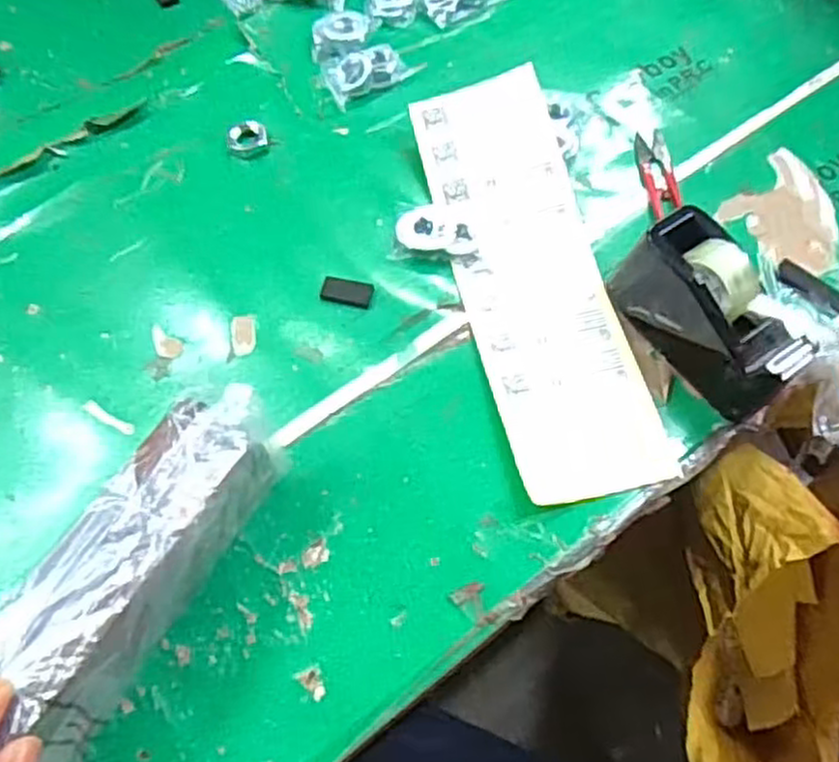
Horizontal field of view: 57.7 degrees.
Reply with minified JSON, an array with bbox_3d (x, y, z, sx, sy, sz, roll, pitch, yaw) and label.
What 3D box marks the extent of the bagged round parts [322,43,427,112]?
[{"bbox_3d":[-0.035,-0.235,0.577,0.073,0.012,0.041,-19,64,-10],"label":"bagged round parts"}]

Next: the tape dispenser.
[{"bbox_3d":[0.168,-0.040,0.437,0.046,0.073,0.115,-30,67,-15],"label":"tape dispenser"}]

